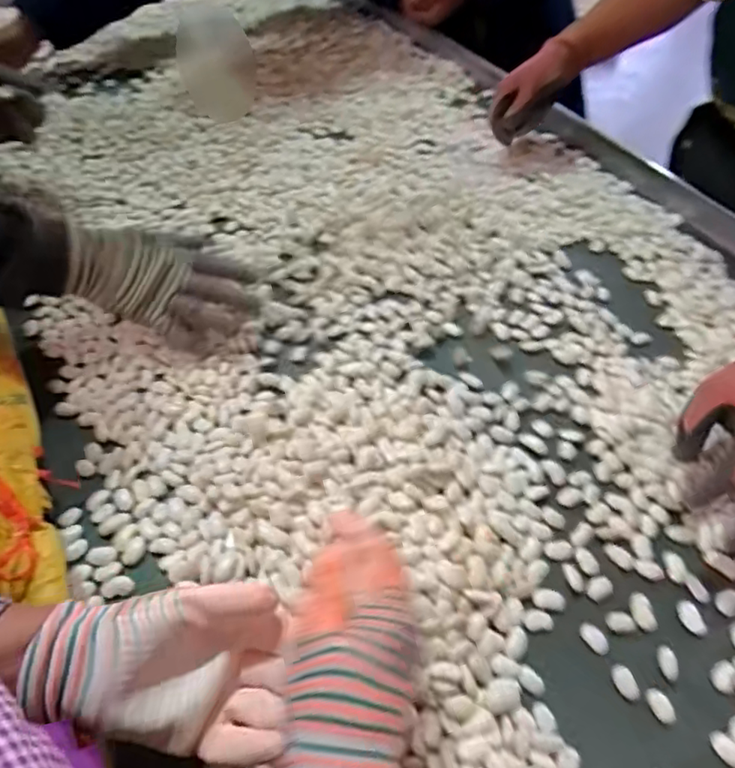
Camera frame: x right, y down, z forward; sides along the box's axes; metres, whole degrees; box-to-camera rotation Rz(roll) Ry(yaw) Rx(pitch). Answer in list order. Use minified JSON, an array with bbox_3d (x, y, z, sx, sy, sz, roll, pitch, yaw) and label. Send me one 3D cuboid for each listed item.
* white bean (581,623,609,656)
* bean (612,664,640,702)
[{"bbox_3d":[0.169,0.188,0.429,0.015,0.004,0.023,-24,56,-19],"label":"white bean"},{"bbox_3d":[0.185,0.213,0.413,0.015,0.004,0.023,-12,53,-11],"label":"bean"}]

